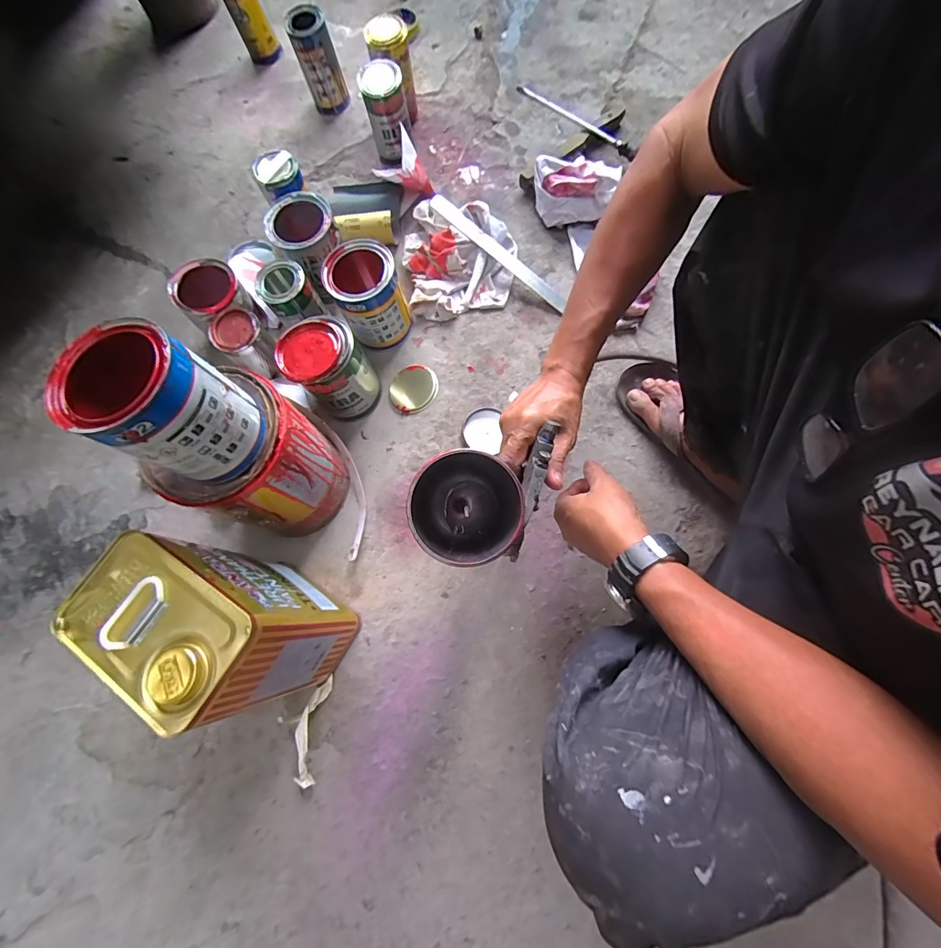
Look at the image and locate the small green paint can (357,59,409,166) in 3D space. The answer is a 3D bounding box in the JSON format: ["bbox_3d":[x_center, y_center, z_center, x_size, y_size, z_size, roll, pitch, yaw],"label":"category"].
[{"bbox_3d":[-0.151,-0.656,0.747,0.074,0.136,0.067,-10,76,0],"label":"small green paint can"}]

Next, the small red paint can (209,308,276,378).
[{"bbox_3d":[-0.358,-0.210,0.654,0.070,0.090,0.070,-1,75,4],"label":"small red paint can"}]

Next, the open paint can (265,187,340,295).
[{"bbox_3d":[-0.264,-0.380,0.687,0.103,0.116,0.107,-20,75,-1],"label":"open paint can"}]

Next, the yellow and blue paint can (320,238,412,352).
[{"bbox_3d":[-0.160,-0.283,0.647,0.104,0.117,0.107,-1,75,4],"label":"yellow and blue paint can"}]

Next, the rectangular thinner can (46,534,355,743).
[{"bbox_3d":[-0.253,0.163,0.458,0.177,0.251,0.108,28,79,11],"label":"rectangular thinner can"}]

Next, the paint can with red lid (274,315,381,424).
[{"bbox_3d":[-0.207,-0.152,0.615,0.105,0.137,0.107,-1,75,4],"label":"paint can with red lid"}]

